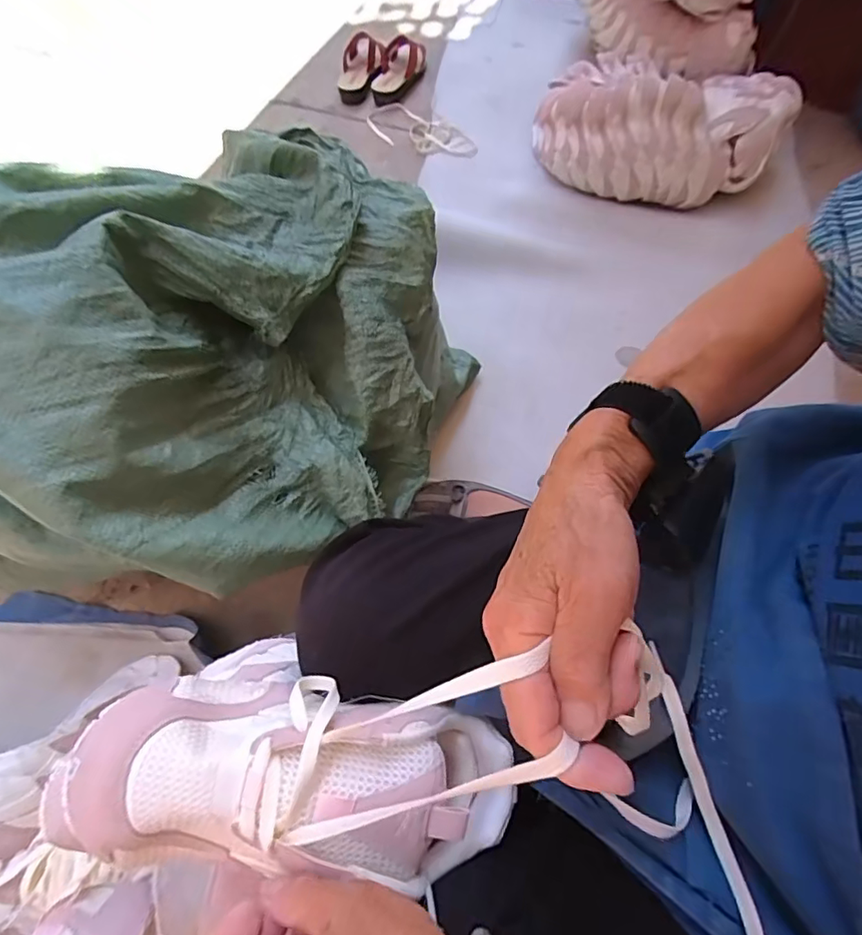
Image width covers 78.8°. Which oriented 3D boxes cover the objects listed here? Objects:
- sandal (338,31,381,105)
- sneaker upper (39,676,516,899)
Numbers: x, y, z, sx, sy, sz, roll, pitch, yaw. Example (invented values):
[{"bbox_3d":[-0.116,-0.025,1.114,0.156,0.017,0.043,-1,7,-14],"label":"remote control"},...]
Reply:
[{"bbox_3d":[-0.170,-0.965,1.261,0.099,0.061,0.223,2,65,-1],"label":"sandal"},{"bbox_3d":[-0.069,0.170,0.291,0.241,0.092,0.089,12,64,-13],"label":"sneaker upper"}]

